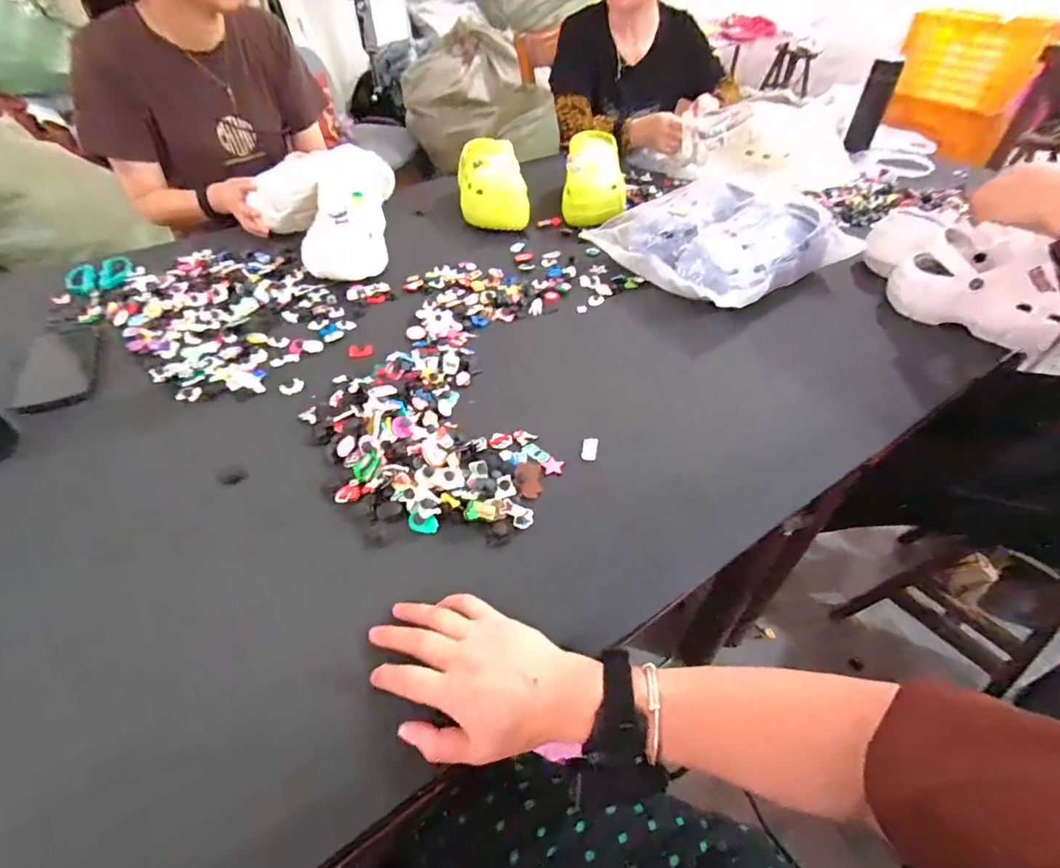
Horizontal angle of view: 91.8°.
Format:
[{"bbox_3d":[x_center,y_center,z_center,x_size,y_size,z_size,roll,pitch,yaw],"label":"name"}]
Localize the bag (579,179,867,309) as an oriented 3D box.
[{"bbox_3d":[0.306,-0.321,0.827,0.314,0.121,0.274,-22,50,-22],"label":"bag"}]

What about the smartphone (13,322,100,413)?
[{"bbox_3d":[-0.593,-0.089,0.649,0.078,0.007,0.183,-17,49,-18],"label":"smartphone"}]

